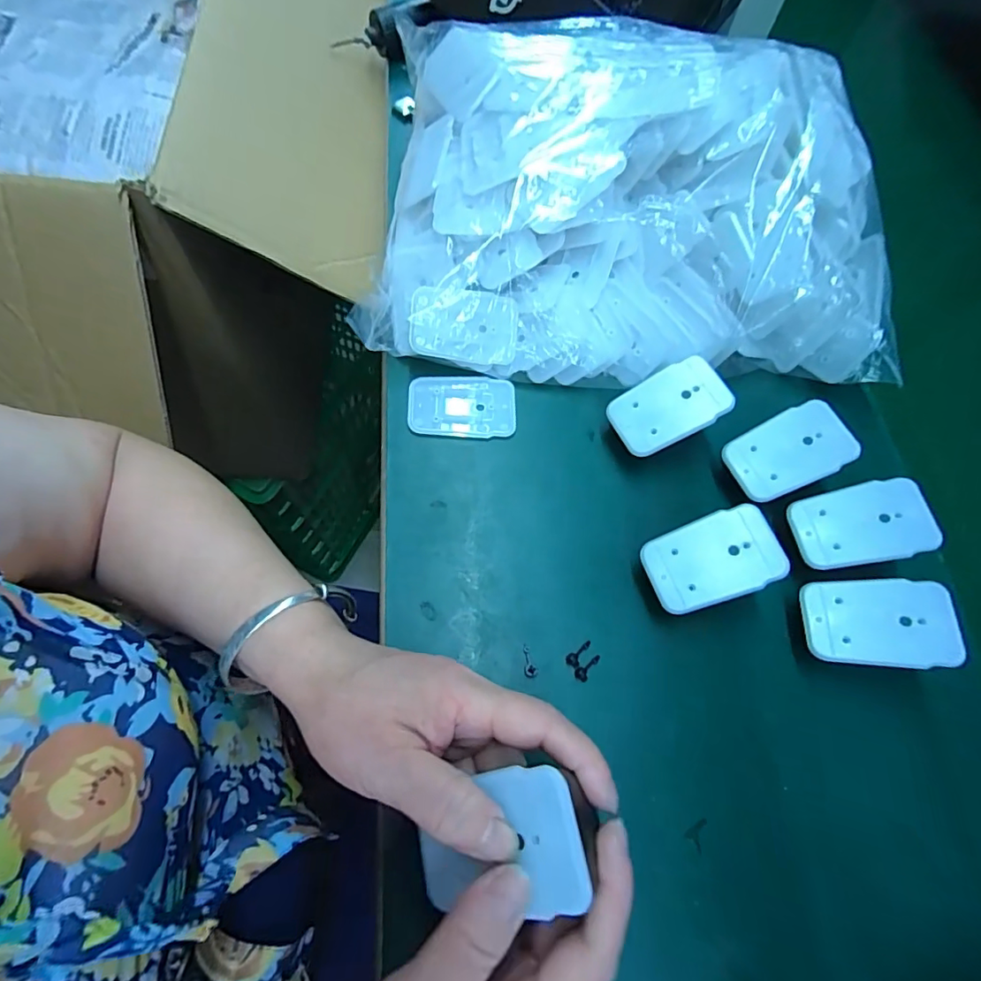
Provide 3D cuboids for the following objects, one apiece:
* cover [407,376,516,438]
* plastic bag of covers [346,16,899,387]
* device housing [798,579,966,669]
[{"bbox_3d":[-0.019,-0.056,0.344,0.070,0.007,0.044,0,69,-3],"label":"cover"},{"bbox_3d":[0.100,-0.200,0.360,0.342,0.114,0.249,7,69,0],"label":"plastic bag of covers"},{"bbox_3d":[0.207,0.070,0.276,0.068,0.004,0.045,-3,66,20],"label":"device housing"}]

